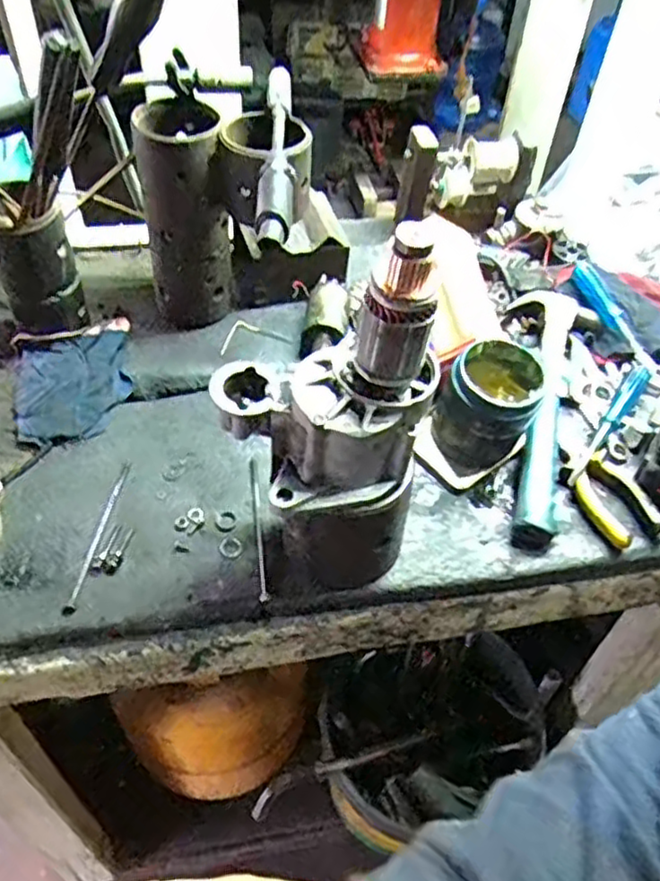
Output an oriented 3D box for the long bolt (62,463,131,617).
[{"bbox_3d":[-0.215,0.086,0.650,0.010,0.004,0.166,7,49,2],"label":"long bolt"}]

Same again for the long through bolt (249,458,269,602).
[{"bbox_3d":[-0.069,0.079,0.670,0.008,0.005,0.159,-4,50,-7],"label":"long through bolt"}]

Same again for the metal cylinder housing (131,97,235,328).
[{"bbox_3d":[-0.157,-0.243,0.769,0.087,0.215,0.090,-9,51,-11],"label":"metal cylinder housing"}]

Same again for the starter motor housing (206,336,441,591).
[{"bbox_3d":[-0.005,0.026,0.590,0.164,0.205,0.114,-8,50,-10],"label":"starter motor housing"}]

